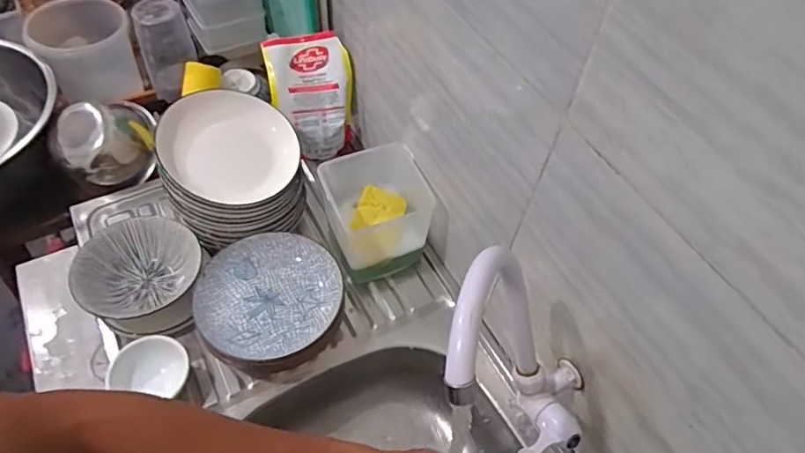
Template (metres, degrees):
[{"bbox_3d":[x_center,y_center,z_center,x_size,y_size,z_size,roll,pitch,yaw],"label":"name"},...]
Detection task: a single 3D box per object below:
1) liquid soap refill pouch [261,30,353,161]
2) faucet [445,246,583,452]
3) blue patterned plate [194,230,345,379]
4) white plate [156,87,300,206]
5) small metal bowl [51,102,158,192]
[{"bbox_3d":[-0.151,-0.217,0.922,0.130,0.203,0.040,-9,19,-4],"label":"liquid soap refill pouch"},{"bbox_3d":[0.111,0.136,0.515,0.076,0.296,0.136,-27,55,13],"label":"faucet"},{"bbox_3d":[-0.181,0.099,0.746,0.189,0.028,0.195,2,54,-3],"label":"blue patterned plate"},{"bbox_3d":[-0.247,-0.114,0.779,0.176,0.032,0.179,3,72,-10],"label":"white plate"},{"bbox_3d":[-0.479,-0.139,0.895,0.124,0.092,0.156,40,60,22],"label":"small metal bowl"}]

